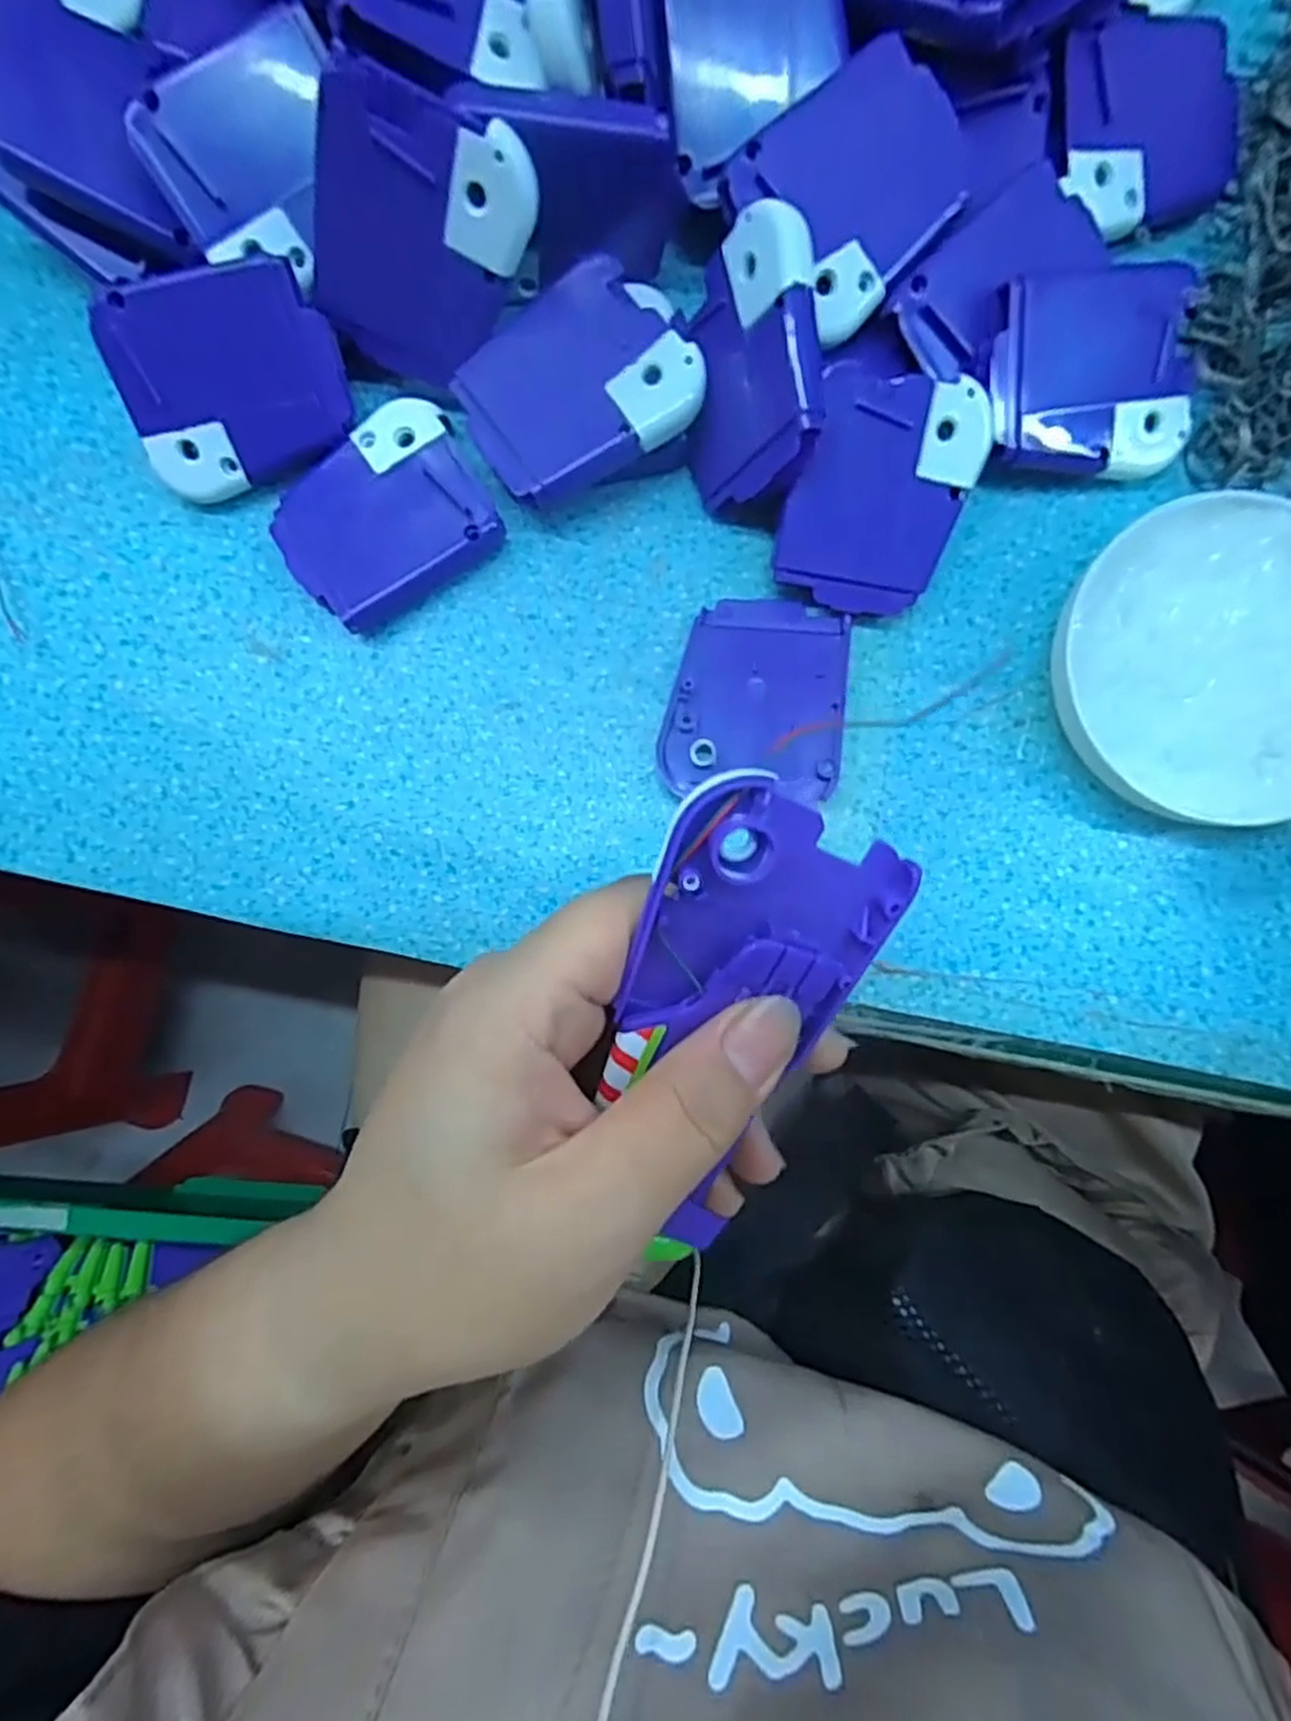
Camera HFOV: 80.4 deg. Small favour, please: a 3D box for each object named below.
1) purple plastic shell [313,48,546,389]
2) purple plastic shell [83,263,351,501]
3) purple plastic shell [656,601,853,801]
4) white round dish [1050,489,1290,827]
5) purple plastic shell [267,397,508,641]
[{"bbox_3d":[-0.060,-0.160,0.200,0.050,0.063,0.006,18,58,-16],"label":"purple plastic shell"},{"bbox_3d":[-0.116,-0.134,0.216,0.060,0.005,0.052,-10,124,-1],"label":"purple plastic shell"},{"bbox_3d":[0.033,-0.049,0.229,0.053,0.009,0.057,4,88,1],"label":"purple plastic shell"},{"bbox_3d":[0.167,-0.057,0.220,0.083,0.016,0.092,-36,88,-1],"label":"white round dish"},{"bbox_3d":[-0.078,-0.103,0.227,0.059,0.013,0.048,-36,88,-1],"label":"purple plastic shell"}]

